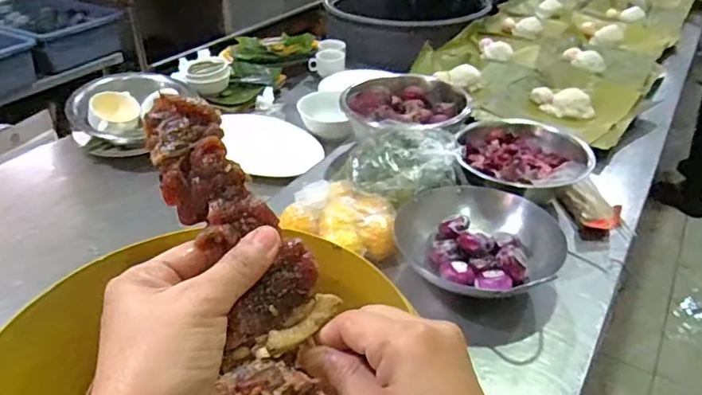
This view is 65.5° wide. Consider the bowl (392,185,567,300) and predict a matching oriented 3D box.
[{"bbox_3d":[0.186,0.081,0.831,0.226,0.093,0.208,-1,34,0],"label":"bowl"}]

